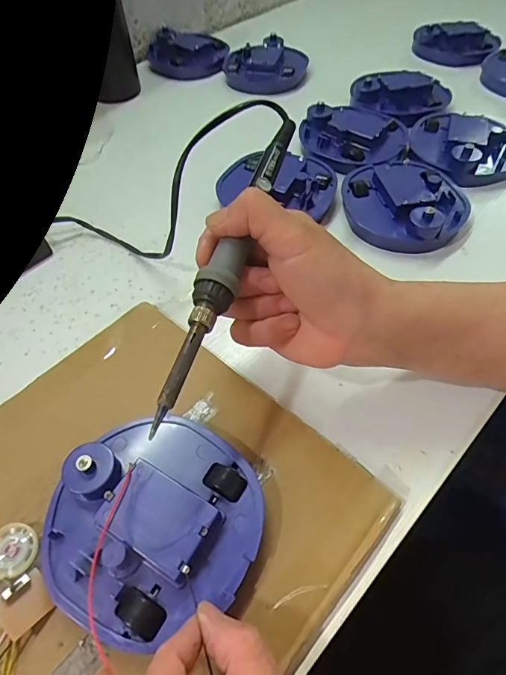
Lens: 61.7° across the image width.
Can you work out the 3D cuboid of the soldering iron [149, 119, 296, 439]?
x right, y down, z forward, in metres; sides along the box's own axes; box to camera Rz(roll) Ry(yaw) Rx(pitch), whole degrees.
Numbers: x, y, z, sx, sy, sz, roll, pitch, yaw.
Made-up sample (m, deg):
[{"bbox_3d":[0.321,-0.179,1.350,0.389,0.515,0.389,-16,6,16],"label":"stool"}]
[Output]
[{"bbox_3d":[-0.009,-0.052,0.229,0.017,0.014,0.212,15,63,12],"label":"soldering iron"}]

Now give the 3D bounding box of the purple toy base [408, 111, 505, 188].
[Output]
[{"bbox_3d":[0.210,-0.193,0.424,0.104,0.024,0.106,27,58,20],"label":"purple toy base"}]

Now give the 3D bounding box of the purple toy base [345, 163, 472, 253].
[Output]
[{"bbox_3d":[0.135,-0.123,0.378,0.105,0.028,0.105,8,54,8],"label":"purple toy base"}]

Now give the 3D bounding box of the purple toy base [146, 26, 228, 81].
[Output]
[{"bbox_3d":[-0.086,-0.386,0.571,0.108,0.039,0.086,9,54,8],"label":"purple toy base"}]

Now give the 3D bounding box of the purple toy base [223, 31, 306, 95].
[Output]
[{"bbox_3d":[0.016,-0.347,0.540,0.103,0.028,0.102,-1,53,1],"label":"purple toy base"}]

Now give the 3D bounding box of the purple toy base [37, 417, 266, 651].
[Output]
[{"bbox_3d":[-0.051,0.095,0.221,0.103,0.027,0.103,-1,53,1],"label":"purple toy base"}]

